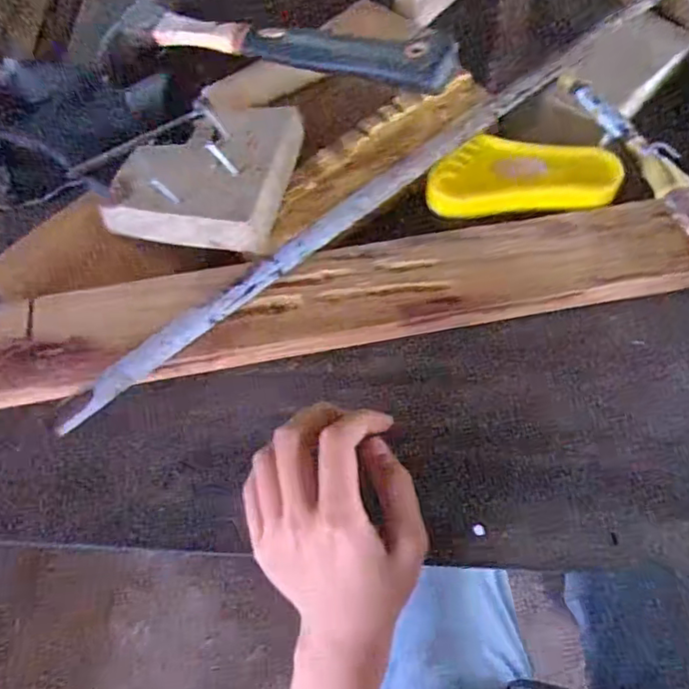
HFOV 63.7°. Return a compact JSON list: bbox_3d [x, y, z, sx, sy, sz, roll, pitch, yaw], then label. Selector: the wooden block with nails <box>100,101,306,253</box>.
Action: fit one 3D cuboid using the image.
[{"bbox_3d":[-0.093,-0.117,0.359,0.118,0.033,0.109,9,63,7],"label":"wooden block with nails"}]

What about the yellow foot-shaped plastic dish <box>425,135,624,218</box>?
[{"bbox_3d":[0.119,-0.114,0.373,0.124,0.015,0.053,-3,62,1],"label":"yellow foot-shaped plastic dish"}]

